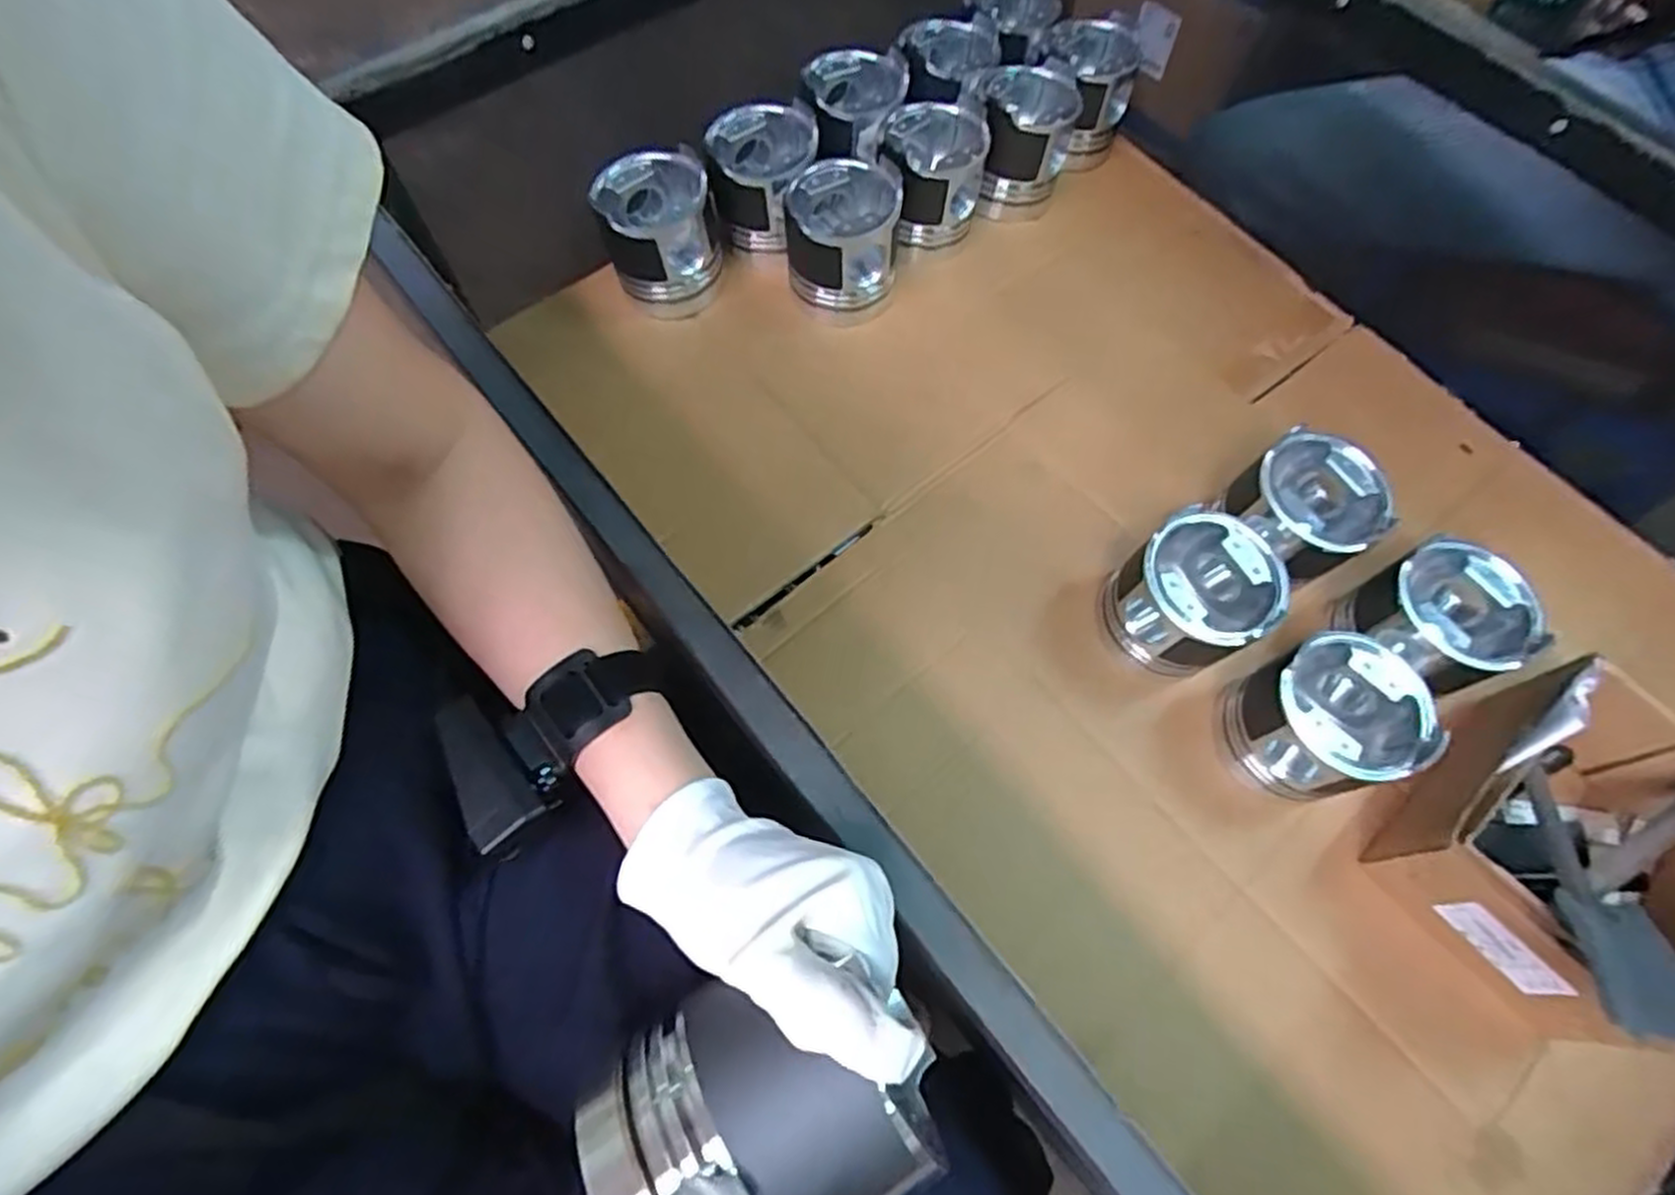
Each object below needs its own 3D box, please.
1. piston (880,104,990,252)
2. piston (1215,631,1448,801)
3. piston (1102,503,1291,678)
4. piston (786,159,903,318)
[{"bbox_3d":[0.085,-0.383,0.733,0.095,0.096,0.098,3,66,-1],"label":"piston"},{"bbox_3d":[0.335,0.088,0.552,0.099,0.107,0.094,1,66,-2],"label":"piston"},{"bbox_3d":[0.256,0.004,0.585,0.089,0.110,0.097,1,66,-2],"label":"piston"},{"bbox_3d":[0.004,-0.310,0.708,0.098,0.116,0.090,4,66,0],"label":"piston"}]

